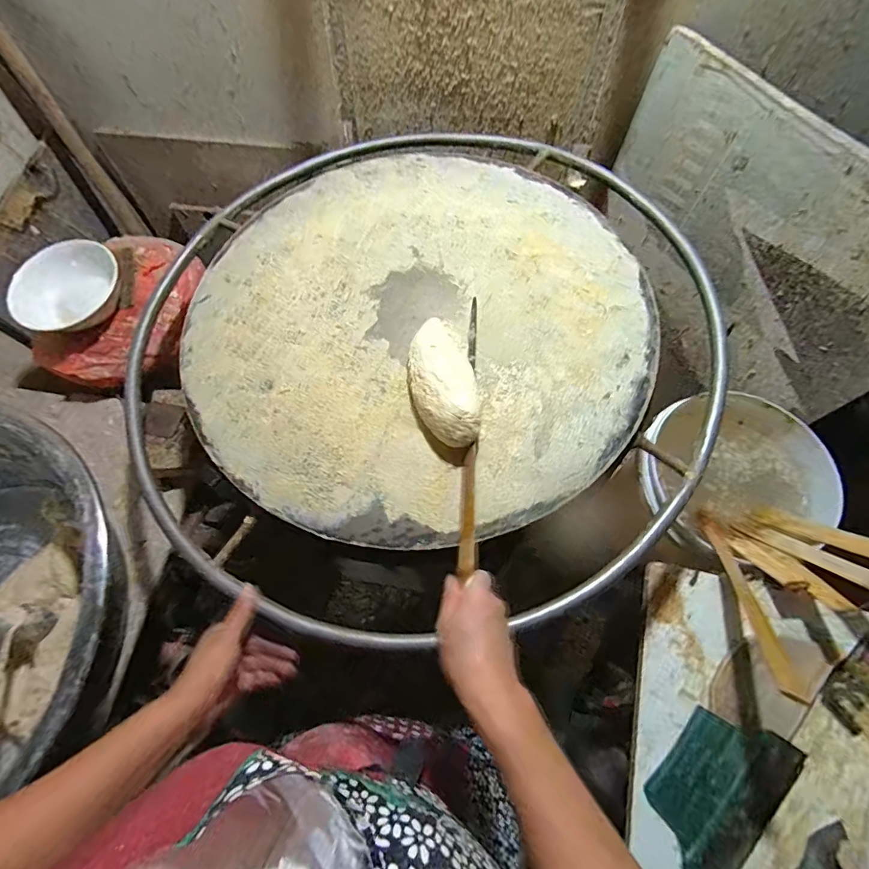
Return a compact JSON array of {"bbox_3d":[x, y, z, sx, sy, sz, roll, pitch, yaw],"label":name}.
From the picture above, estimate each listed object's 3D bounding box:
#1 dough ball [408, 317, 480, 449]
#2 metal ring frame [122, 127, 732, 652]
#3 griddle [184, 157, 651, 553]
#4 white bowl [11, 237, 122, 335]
[{"bbox_3d":[0.008,-0.070,0.537,0.072,0.053,0.183,-8,65,-3],"label":"dough ball"},{"bbox_3d":[-0.018,-0.165,0.655,0.822,0.059,0.855,36,73,18],"label":"metal ring frame"},{"bbox_3d":[-0.026,-0.164,0.611,0.588,0.030,0.603,0,65,0],"label":"griddle"},{"bbox_3d":[-0.640,-0.252,0.782,0.167,0.082,0.174,0,65,0],"label":"white bowl"}]

